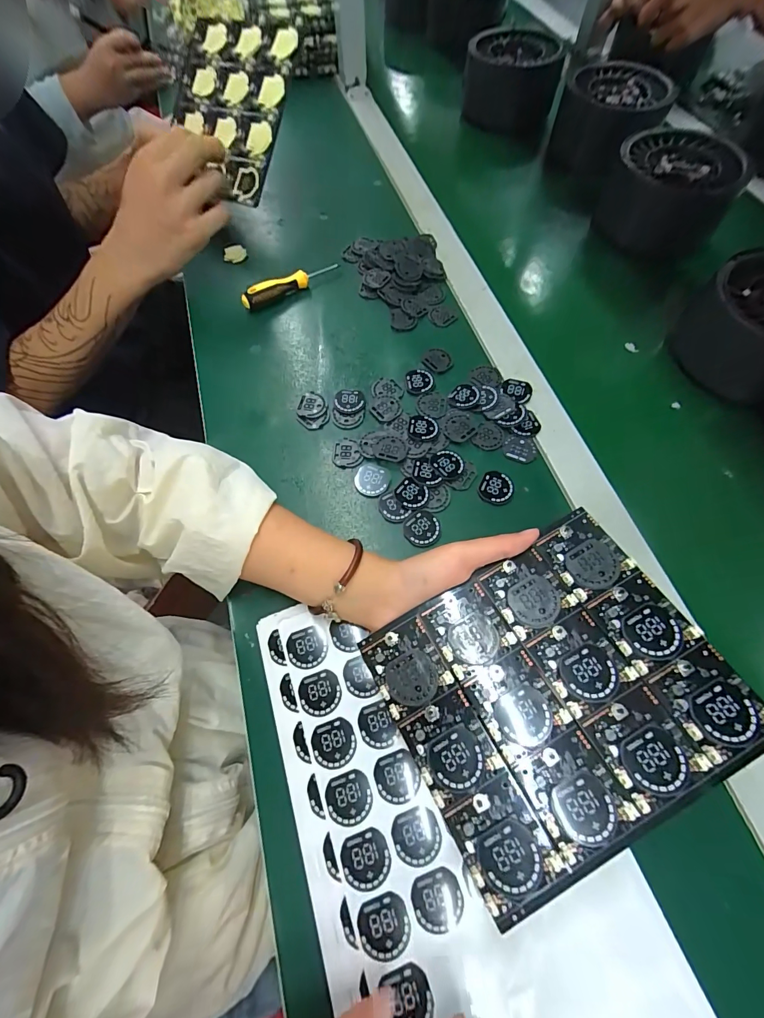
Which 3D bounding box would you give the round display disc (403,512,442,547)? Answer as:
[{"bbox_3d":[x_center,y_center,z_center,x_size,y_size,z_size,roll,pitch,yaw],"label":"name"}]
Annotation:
[{"bbox_3d":[0.035,0.017,0.333,0.031,0.004,0.030,-1,66,2],"label":"round display disc"}]

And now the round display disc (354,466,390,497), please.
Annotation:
[{"bbox_3d":[-0.009,-0.026,0.353,0.030,0.004,0.030,-1,66,2],"label":"round display disc"}]

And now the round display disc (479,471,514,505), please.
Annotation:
[{"bbox_3d":[0.102,-0.019,0.348,0.028,0.004,0.032,22,69,11],"label":"round display disc"}]

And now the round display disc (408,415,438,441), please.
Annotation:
[{"bbox_3d":[0.039,-0.078,0.374,0.027,0.004,0.029,-1,66,2],"label":"round display disc"}]

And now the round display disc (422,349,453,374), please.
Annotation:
[{"bbox_3d":[0.058,-0.155,0.408,0.028,0.004,0.029,-1,66,2],"label":"round display disc"}]

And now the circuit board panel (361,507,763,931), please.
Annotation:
[{"bbox_3d":[0.101,0.107,0.237,0.180,0.004,0.153,-31,64,-4],"label":"circuit board panel"}]

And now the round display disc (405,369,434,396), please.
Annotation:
[{"bbox_3d":[0.038,-0.129,0.397,0.028,0.004,0.029,-1,66,2],"label":"round display disc"}]

